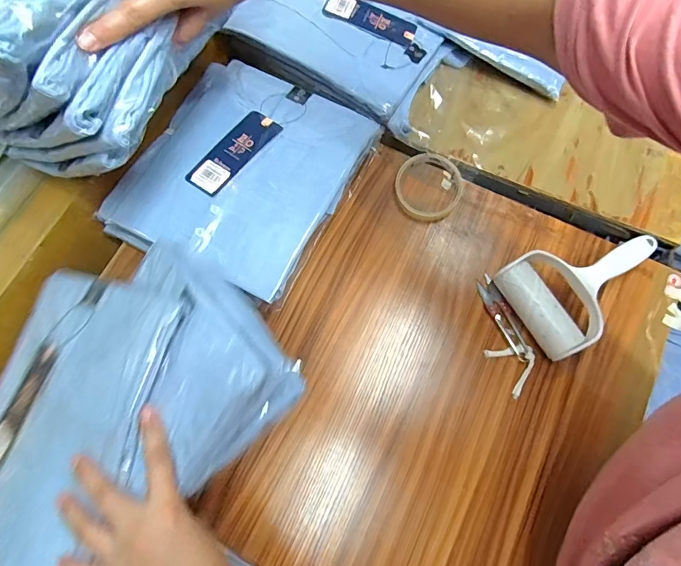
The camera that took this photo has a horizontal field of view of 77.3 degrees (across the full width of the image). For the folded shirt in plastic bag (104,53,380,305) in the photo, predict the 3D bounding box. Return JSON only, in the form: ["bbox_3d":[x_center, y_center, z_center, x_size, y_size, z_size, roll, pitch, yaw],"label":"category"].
[{"bbox_3d":[-0.111,-0.133,0.488,0.235,0.029,0.254,23,73,8],"label":"folded shirt in plastic bag"}]

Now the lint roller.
[{"bbox_3d":[0.280,-0.004,0.475,0.188,0.044,0.116,-29,73,-9],"label":"lint roller"}]

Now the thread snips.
[{"bbox_3d":[0.177,0.056,0.472,0.045,0.016,0.128,-22,72,-7],"label":"thread snips"}]

